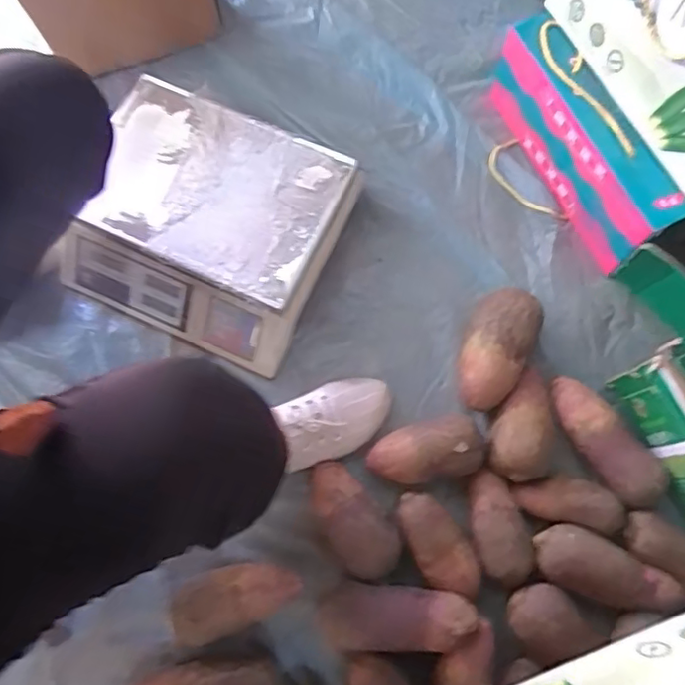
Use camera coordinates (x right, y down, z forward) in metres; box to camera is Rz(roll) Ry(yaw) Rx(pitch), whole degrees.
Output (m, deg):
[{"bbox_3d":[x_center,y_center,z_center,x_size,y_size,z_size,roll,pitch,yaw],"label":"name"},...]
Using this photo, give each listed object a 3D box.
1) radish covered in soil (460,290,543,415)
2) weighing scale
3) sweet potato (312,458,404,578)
[{"bbox_3d":[0.195,0.010,0.744,0.084,0.065,0.156,21,76,9],"label":"radish covered in soil"},{"bbox_3d":[-0.190,-0.159,0.800,0.349,0.104,0.299,24,76,8],"label":"weighing scale"},{"bbox_3d":[0.009,0.217,0.710,0.080,0.064,0.148,-39,77,-9],"label":"sweet potato"}]

